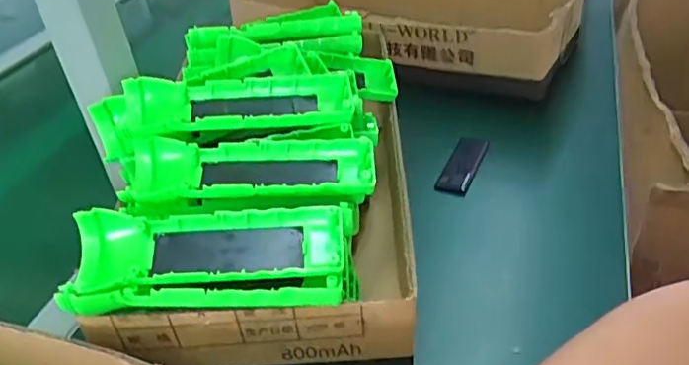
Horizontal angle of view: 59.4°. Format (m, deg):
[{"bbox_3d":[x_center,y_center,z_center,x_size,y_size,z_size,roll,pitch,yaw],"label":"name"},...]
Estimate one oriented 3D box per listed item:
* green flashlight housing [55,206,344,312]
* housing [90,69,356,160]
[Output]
[{"bbox_3d":[-0.081,0.046,0.364,0.163,0.037,0.057,-6,36,1],"label":"green flashlight housing"},{"bbox_3d":[-0.089,-0.052,0.432,0.191,0.036,0.056,-9,36,-3],"label":"housing"}]

